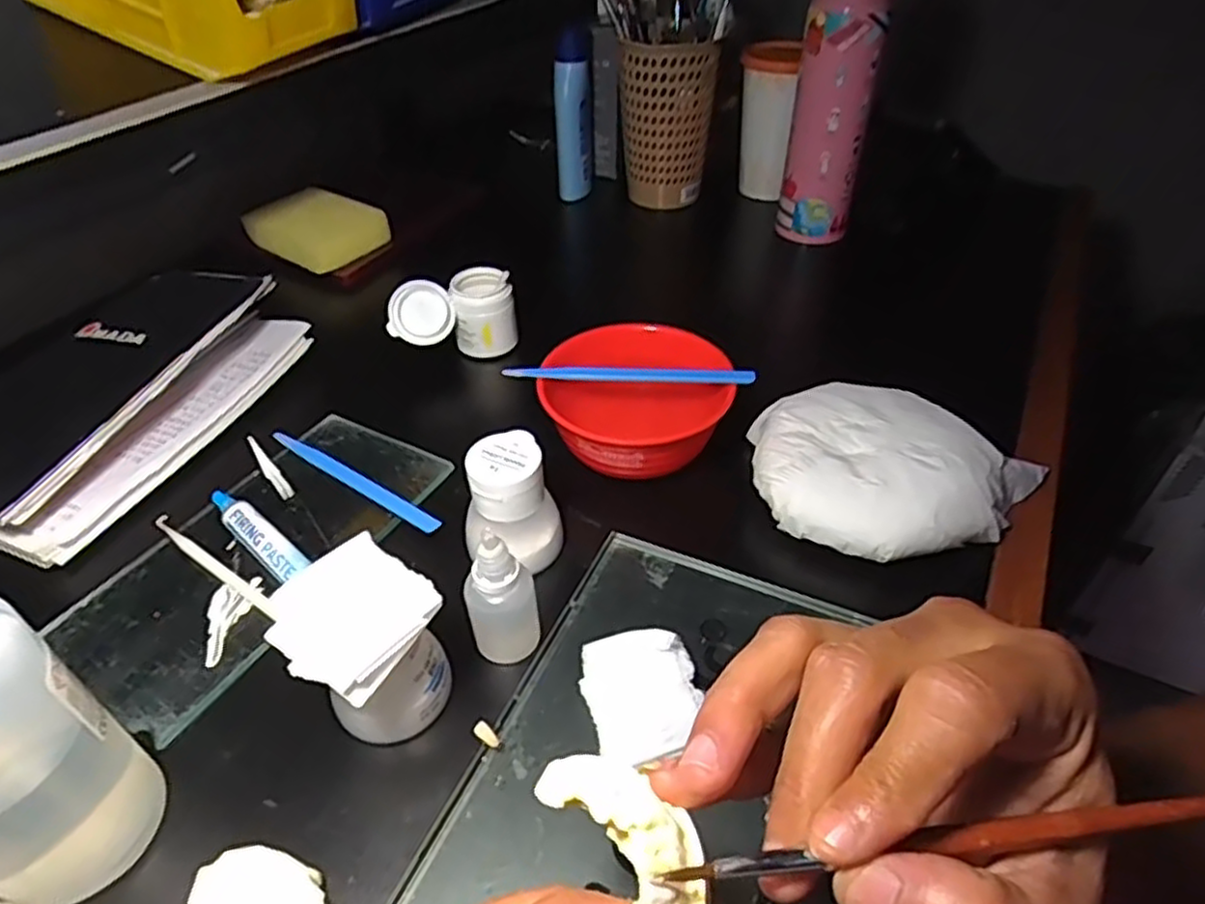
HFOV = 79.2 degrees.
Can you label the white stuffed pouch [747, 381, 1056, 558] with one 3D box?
[{"bbox_3d":[0.153,0.009,0.392,0.152,0.036,0.104,17,45,19],"label":"white stuffed pouch"}]

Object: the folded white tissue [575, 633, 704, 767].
[{"bbox_3d":[0.018,0.103,0.310,0.047,0.020,0.051,-12,44,-13],"label":"folded white tissue"}]

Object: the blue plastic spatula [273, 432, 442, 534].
[{"bbox_3d":[-0.146,0.015,0.426,0.136,0.005,0.011,25,48,25],"label":"blue plastic spatula"}]

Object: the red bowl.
[{"bbox_3d":[0.020,-0.026,0.433,0.107,0.051,0.098,0,42,0],"label":"red bowl"}]

